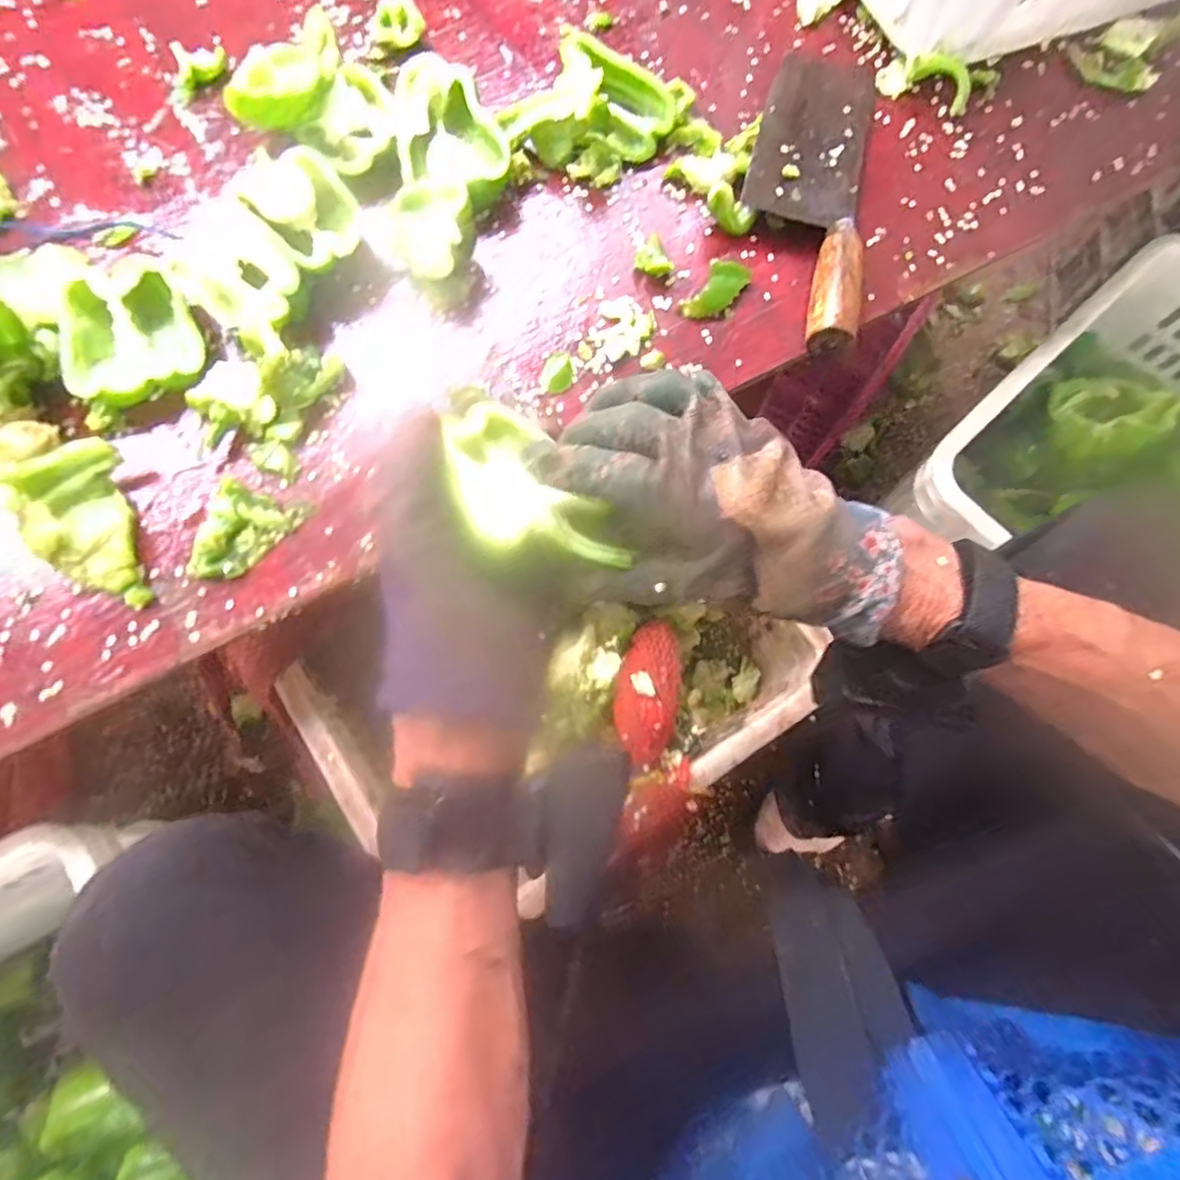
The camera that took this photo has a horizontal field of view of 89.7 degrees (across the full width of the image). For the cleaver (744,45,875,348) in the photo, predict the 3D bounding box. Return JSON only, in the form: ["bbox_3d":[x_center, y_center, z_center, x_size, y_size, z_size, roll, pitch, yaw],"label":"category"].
[{"bbox_3d":[0.155,-0.291,0.422,0.081,0.027,0.267,10,76,4],"label":"cleaver"}]

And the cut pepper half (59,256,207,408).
[{"bbox_3d":[-0.312,-0.175,0.404,0.081,0.030,0.093,-19,76,-3],"label":"cut pepper half"}]

